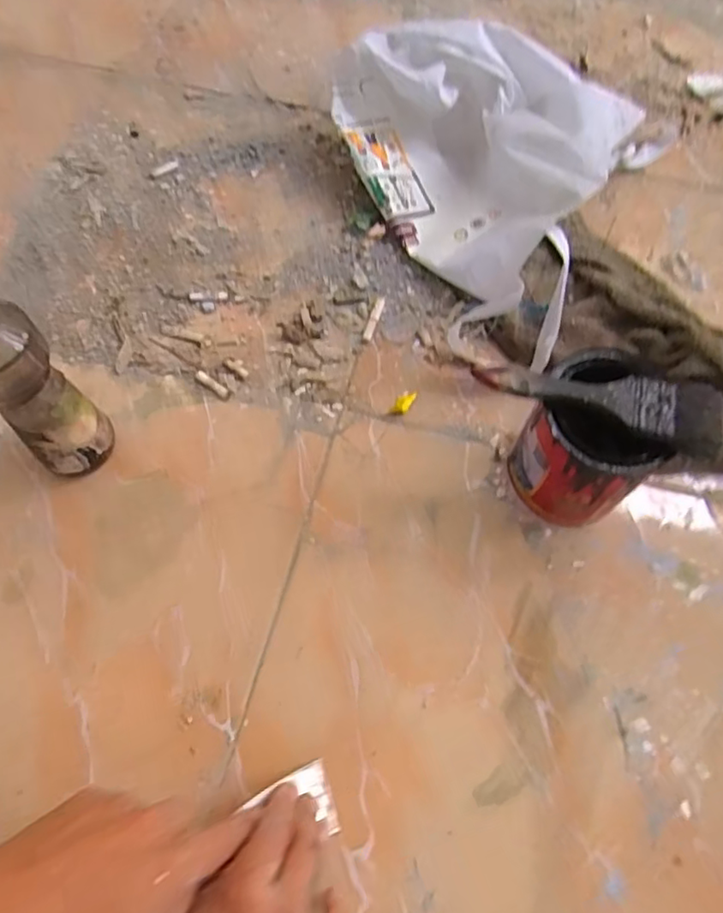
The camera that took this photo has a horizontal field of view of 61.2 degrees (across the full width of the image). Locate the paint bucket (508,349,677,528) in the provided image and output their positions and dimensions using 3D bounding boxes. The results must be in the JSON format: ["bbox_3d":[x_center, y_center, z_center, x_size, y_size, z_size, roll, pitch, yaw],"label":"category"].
[{"bbox_3d":[0.177,-0.007,0.499,0.088,0.129,0.100,-25,68,-12],"label":"paint bucket"}]

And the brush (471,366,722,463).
[{"bbox_3d":[0.177,-0.035,0.440,0.181,0.013,0.055,6,66,1],"label":"brush"}]

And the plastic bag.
[{"bbox_3d":[0.116,-0.311,0.643,0.322,0.115,0.346,27,68,11],"label":"plastic bag"}]

